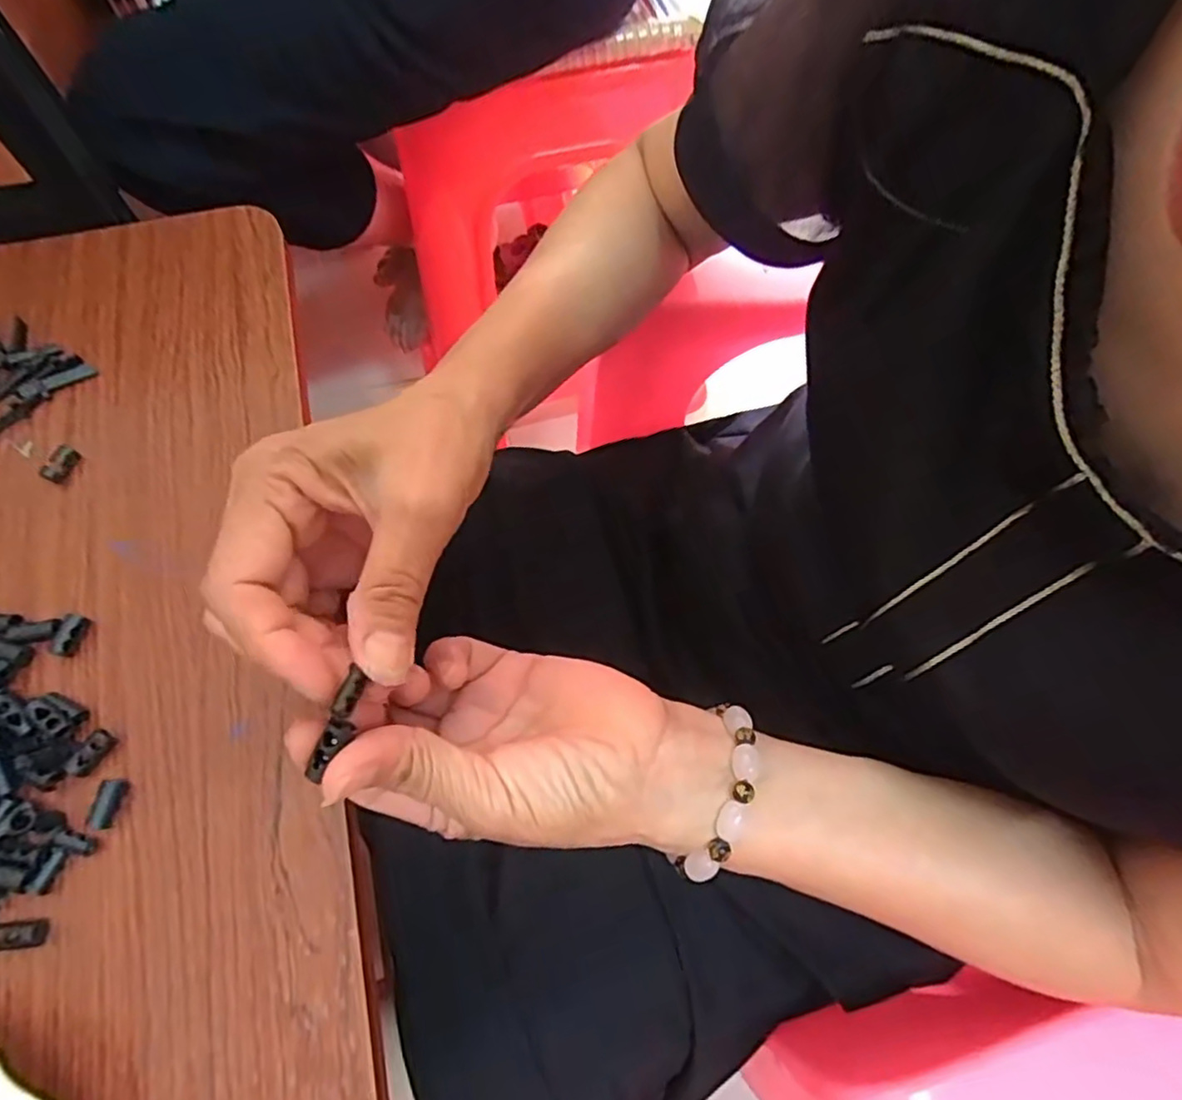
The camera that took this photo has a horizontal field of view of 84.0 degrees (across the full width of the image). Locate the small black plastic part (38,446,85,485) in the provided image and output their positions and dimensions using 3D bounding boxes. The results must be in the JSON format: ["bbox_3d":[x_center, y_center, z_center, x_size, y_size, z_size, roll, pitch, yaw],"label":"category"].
[{"bbox_3d":[-0.261,-0.042,0.322,0.008,0.010,0.019,35,71,13],"label":"small black plastic part"}]

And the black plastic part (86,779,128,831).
[{"bbox_3d":[-0.192,0.101,0.260,0.007,0.009,0.019,7,65,2],"label":"black plastic part"}]

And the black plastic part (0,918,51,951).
[{"bbox_3d":[-0.213,0.142,0.242,0.022,0.007,0.009,-5,65,-3],"label":"black plastic part"}]

